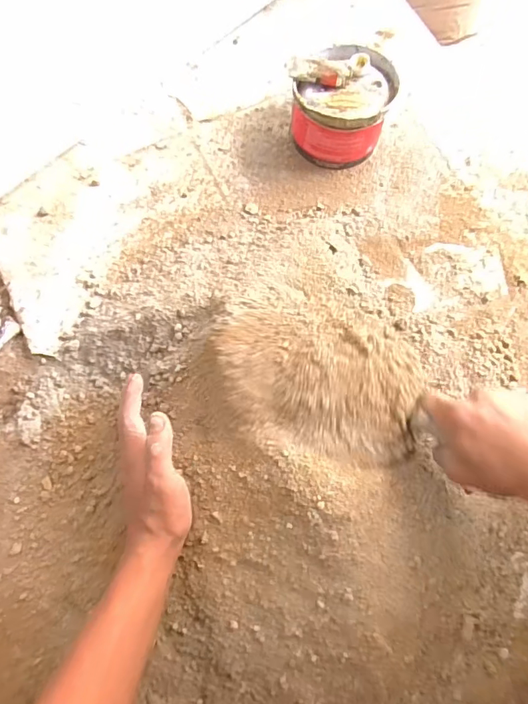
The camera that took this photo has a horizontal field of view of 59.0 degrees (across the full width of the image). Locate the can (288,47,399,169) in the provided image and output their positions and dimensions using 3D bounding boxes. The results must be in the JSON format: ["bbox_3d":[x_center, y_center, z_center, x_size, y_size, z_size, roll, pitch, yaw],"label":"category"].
[{"bbox_3d":[0.099,-0.314,0.606,0.129,0.098,0.120,0,75,0],"label":"can"}]

